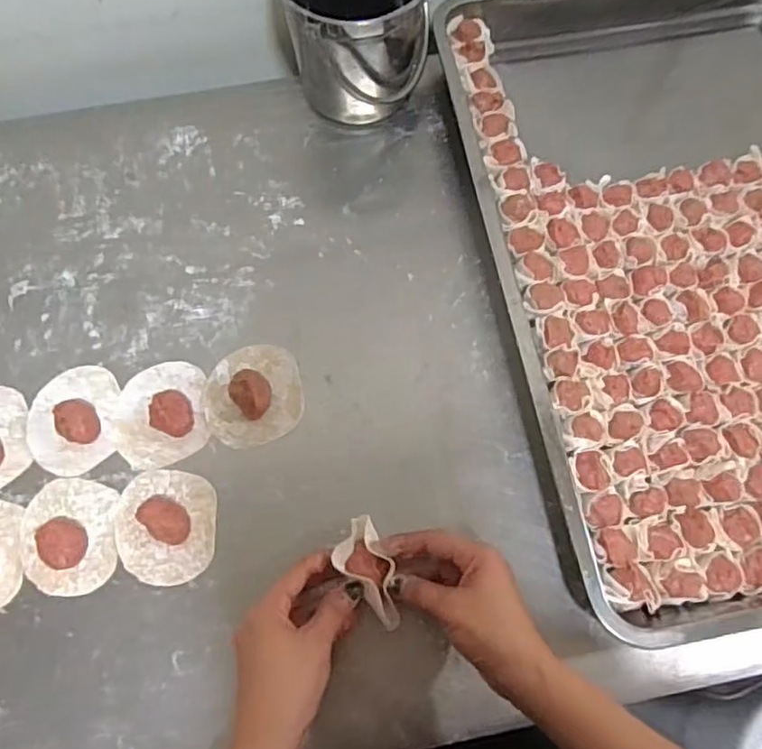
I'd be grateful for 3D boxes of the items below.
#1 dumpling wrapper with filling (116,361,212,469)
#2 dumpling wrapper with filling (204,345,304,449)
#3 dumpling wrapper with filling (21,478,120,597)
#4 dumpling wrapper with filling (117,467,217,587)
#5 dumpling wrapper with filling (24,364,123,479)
[{"bbox_3d":[-0.179,0.028,0.521,0.073,0.024,0.086,-10,71,-3],"label":"dumpling wrapper with filling"},{"bbox_3d":[-0.105,0.014,0.527,0.078,0.022,0.083,0,71,0],"label":"dumpling wrapper with filling"},{"bbox_3d":[-0.240,0.123,0.497,0.070,0.012,0.087,-8,71,-2],"label":"dumpling wrapper with filling"},{"bbox_3d":[-0.166,0.115,0.495,0.075,0.017,0.084,-1,71,0],"label":"dumpling wrapper with filling"},{"bbox_3d":[-0.253,0.033,0.524,0.070,0.023,0.089,-4,71,-1],"label":"dumpling wrapper with filling"}]

